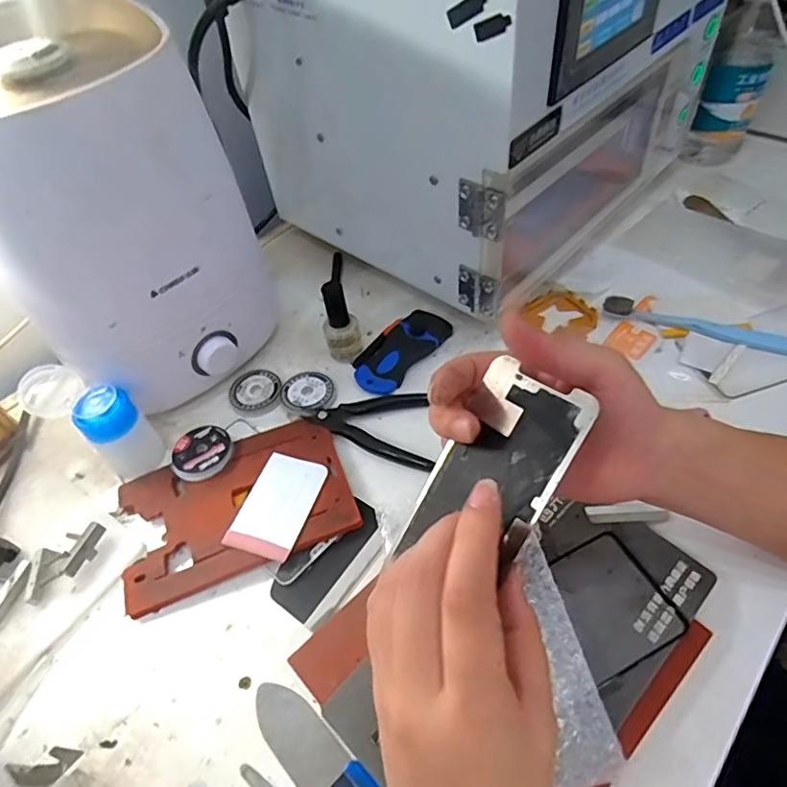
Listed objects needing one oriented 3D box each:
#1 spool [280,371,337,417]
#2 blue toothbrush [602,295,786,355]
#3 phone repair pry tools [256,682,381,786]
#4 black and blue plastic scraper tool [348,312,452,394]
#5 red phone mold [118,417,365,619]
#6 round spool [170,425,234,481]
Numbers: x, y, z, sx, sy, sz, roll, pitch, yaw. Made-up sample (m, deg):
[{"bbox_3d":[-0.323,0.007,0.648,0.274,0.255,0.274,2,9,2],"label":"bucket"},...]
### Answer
[{"bbox_3d":[-0.074,-0.003,0.474,0.050,0.007,0.045,34,62,28],"label":"spool"},{"bbox_3d":[0.280,-0.057,0.471,0.186,0.020,0.018,15,55,17],"label":"blue toothbrush"},{"bbox_3d":[-0.038,0.210,0.299,0.116,0.006,0.033,36,63,29],"label":"phone repair pry tools"},{"bbox_3d":[0.006,-0.042,0.496,0.052,0.010,0.104,33,61,27],"label":"black and blue plastic scraper tool"},{"bbox_3d":[-0.119,0.084,0.411,0.169,0.009,0.107,-20,52,-10],"label":"red phone mold"},{"bbox_3d":[-0.154,0.048,0.436,0.044,0.010,0.047,-3,52,4],"label":"round spool"}]

